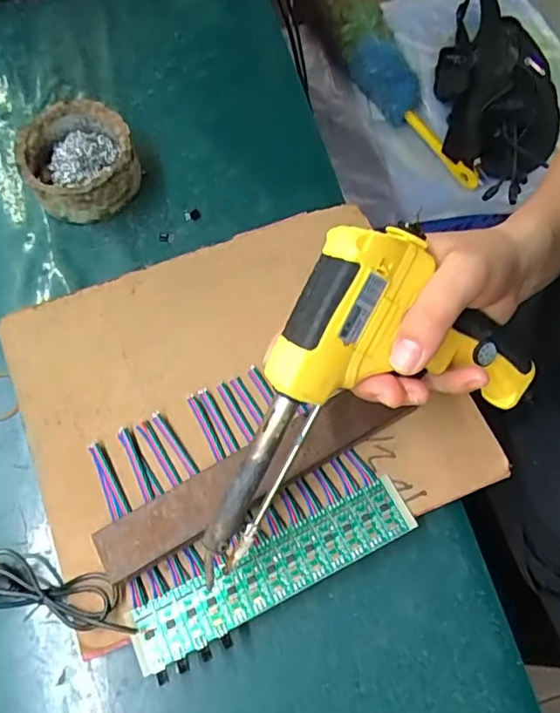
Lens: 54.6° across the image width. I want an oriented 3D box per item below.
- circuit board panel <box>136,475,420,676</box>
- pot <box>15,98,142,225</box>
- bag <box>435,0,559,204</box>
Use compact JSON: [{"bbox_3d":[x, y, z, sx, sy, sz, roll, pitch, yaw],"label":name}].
[{"bbox_3d":[-0.002,0.117,0.299,0.163,0.004,0.032,-25,65,-8],"label":"circuit board panel"},{"bbox_3d":[-0.148,-0.146,0.406,0.078,0.041,0.084,0,68,1],"label":"pot"},{"bbox_3d":[0.341,-0.415,0.830,0.171,0.084,0.443,3,68,1],"label":"bag"}]

